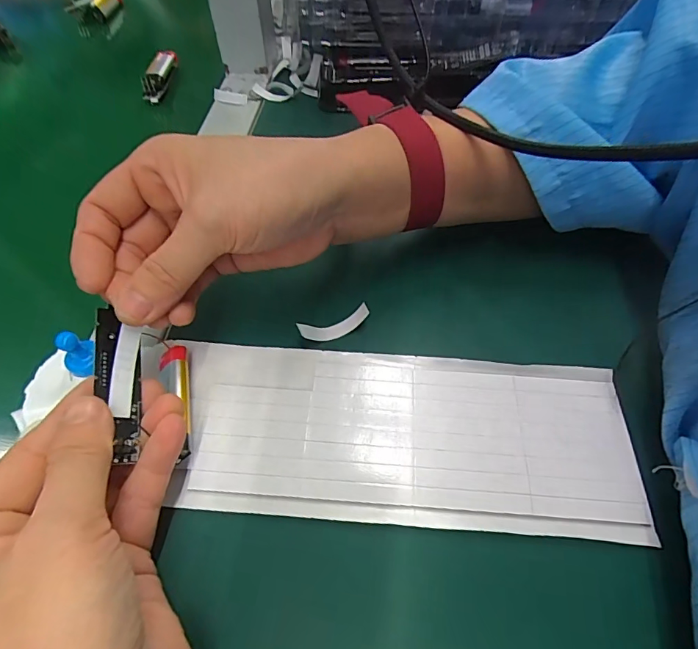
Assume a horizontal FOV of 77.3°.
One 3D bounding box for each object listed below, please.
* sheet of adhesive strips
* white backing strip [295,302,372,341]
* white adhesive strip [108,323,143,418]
[{"bbox_3d":[0.015,0.048,0.202,0.221,0.007,0.078,3,55,3],"label":"sheet of adhesive strips"},{"bbox_3d":[-0.008,0.000,0.233,0.037,0.013,0.009,-15,56,-9],"label":"white backing strip"},{"bbox_3d":[-0.091,0.019,0.178,0.009,0.004,0.037,14,66,-39],"label":"white adhesive strip"}]

